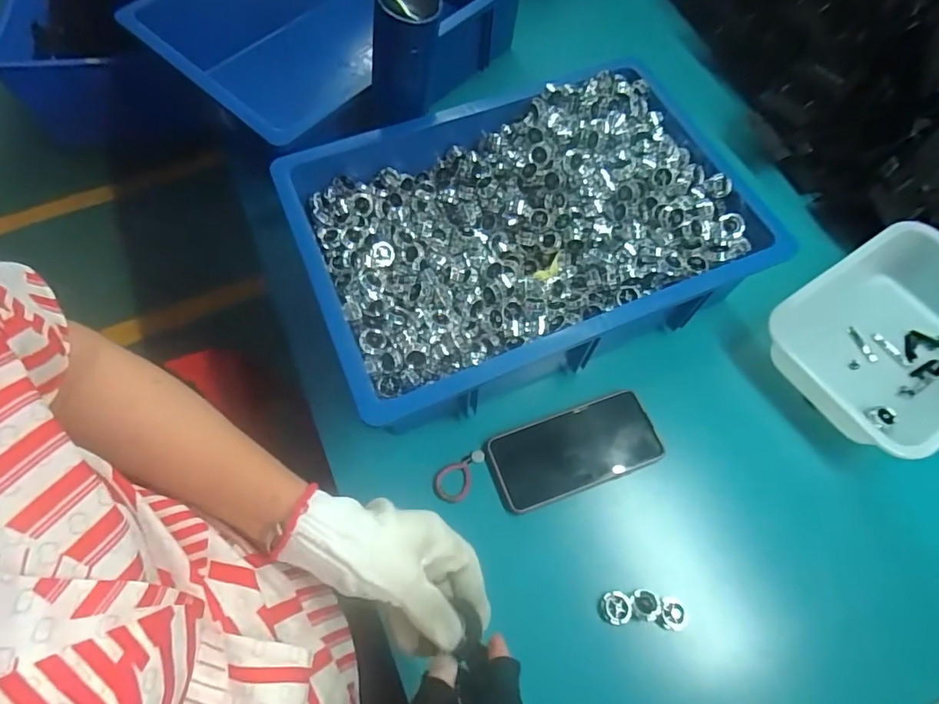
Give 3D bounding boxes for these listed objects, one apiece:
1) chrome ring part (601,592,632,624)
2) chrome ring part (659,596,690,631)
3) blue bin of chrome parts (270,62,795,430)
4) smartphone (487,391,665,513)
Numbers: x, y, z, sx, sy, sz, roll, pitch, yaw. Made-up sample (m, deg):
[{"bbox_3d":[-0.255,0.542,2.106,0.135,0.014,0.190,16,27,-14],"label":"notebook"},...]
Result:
[{"bbox_3d":[0.131,0.231,0.480,0.026,0.026,0.026,0,66,0],"label":"chrome ring part"},{"bbox_3d":[0.180,0.232,0.469,0.022,0.017,0.026,2,66,1],"label":"chrome ring part"},{"bbox_3d":[0.060,-0.132,0.572,0.435,0.101,0.310,-22,68,-10],"label":"blue bin of chrome parts"},{"bbox_3d":[0.106,0.098,0.534,0.167,0.006,0.079,-18,63,-10],"label":"smartphone"}]

